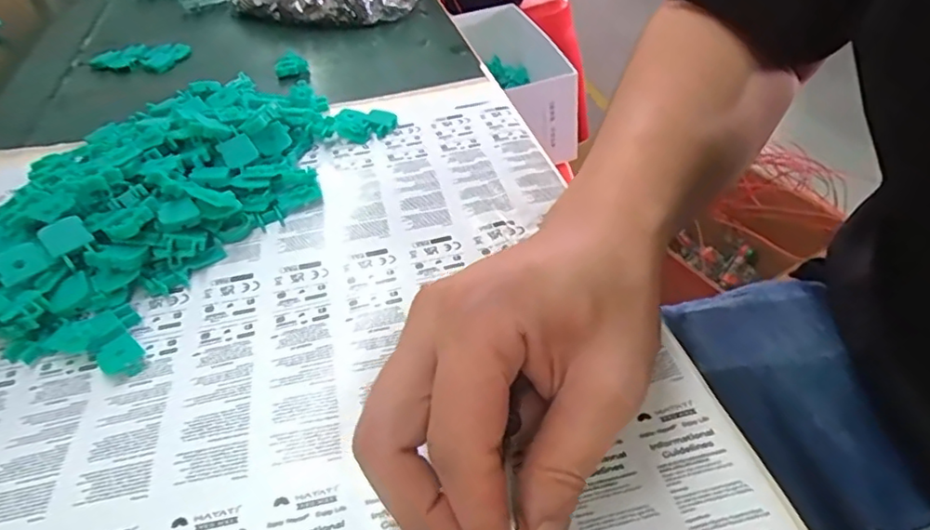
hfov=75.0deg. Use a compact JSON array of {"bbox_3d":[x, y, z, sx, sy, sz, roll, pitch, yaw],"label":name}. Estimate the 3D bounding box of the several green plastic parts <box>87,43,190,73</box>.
[{"bbox_3d":[-0.291,-0.185,0.539,0.084,0.017,0.023,-2,42,7],"label":"several green plastic parts"}]

